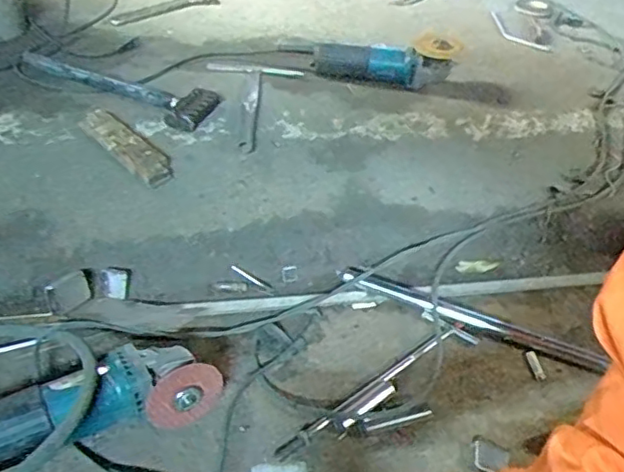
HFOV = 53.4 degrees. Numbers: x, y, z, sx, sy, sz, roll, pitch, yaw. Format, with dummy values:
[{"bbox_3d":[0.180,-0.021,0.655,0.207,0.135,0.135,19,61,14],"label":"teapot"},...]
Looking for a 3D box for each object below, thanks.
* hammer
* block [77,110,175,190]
[{"bbox_3d":[-0.305,-0.251,1.006,0.320,0.049,0.113,18,41,17],"label":"hammer"},{"bbox_3d":[-0.268,-0.134,0.897,0.058,0.019,0.190,-27,48,-33],"label":"block"}]

